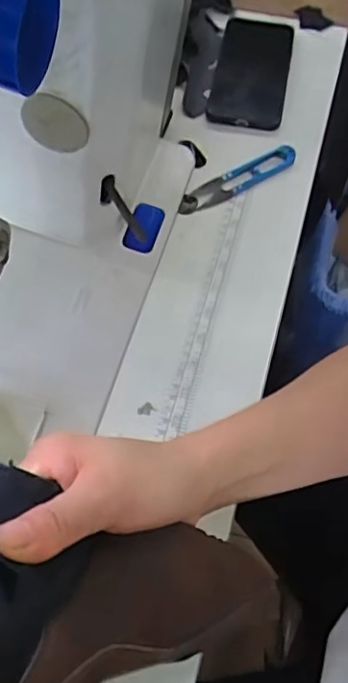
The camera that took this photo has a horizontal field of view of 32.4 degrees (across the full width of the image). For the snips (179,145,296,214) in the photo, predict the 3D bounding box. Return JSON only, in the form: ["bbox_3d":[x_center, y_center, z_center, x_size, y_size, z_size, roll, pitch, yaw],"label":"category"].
[{"bbox_3d":[0.064,-0.161,0.597,0.134,0.011,0.028,-31,65,-16],"label":"snips"}]

